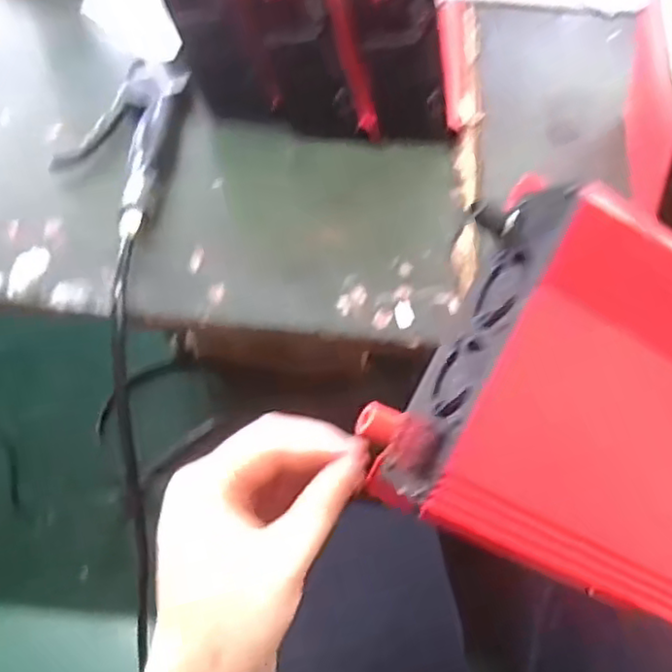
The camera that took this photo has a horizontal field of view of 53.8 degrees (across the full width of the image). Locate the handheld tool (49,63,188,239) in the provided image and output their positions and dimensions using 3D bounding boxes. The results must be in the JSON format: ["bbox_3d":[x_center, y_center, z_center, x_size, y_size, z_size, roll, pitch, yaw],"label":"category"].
[{"bbox_3d":[-0.170,-0.151,0.517,0.081,0.027,0.185,4,58,1],"label":"handheld tool"}]

